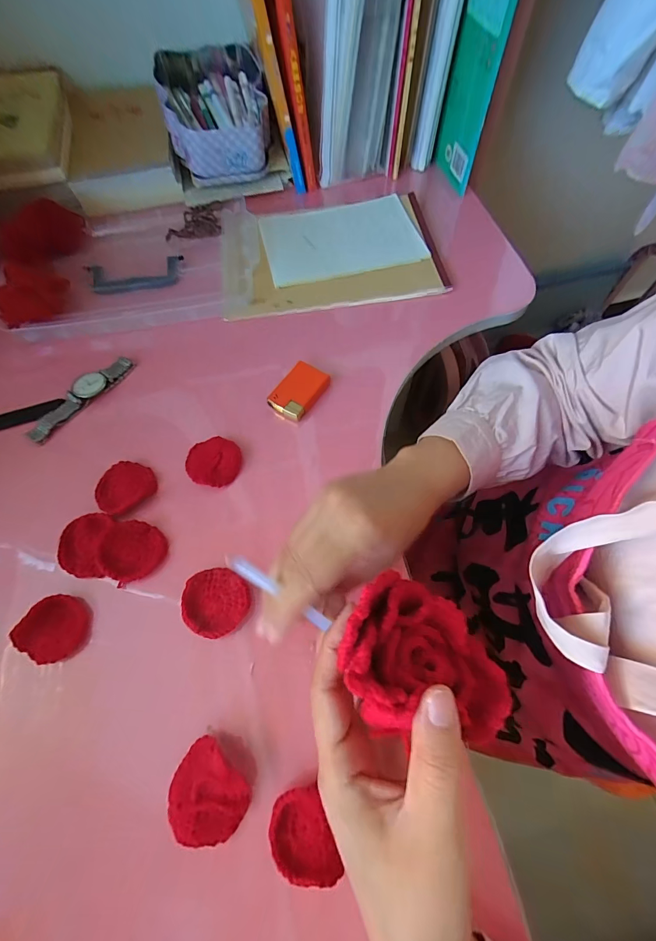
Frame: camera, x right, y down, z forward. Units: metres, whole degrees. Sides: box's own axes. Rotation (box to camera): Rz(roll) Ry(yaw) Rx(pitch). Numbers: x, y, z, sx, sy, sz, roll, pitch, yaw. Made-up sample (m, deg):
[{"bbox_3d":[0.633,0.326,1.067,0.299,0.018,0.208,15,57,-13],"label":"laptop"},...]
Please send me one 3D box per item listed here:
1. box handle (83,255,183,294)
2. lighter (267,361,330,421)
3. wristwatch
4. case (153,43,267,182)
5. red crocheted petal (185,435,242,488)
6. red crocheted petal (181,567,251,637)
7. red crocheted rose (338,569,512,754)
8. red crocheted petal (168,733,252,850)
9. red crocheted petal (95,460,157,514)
[{"bbox_3d":[-0.230,-0.228,0.439,0.110,0.014,0.057,-7,64,-1],"label":"box handle"},{"bbox_3d":[-0.028,-0.078,0.360,0.040,0.011,0.055,34,70,17],"label":"lighter"},{"bbox_3d":[-0.245,-0.074,0.368,0.024,0.009,0.115,34,70,17],"label":"wristwatch"},{"bbox_3d":[-0.152,-0.489,0.515,0.135,0.072,0.241,-12,65,-3],"label":"case"},{"bbox_3d":[-0.103,-0.009,0.334,0.049,0.008,0.047,-1,64,2],"label":"red crocheted petal"},{"bbox_3d":[-0.085,0.099,0.281,0.050,0.006,0.047,-1,64,2],"label":"red crocheted petal"},{"bbox_3d":[0.047,0.090,0.176,0.079,0.033,0.065,22,67,12],"label":"red crocheted rose"},{"bbox_3d":[-0.076,0.200,0.228,0.049,0.016,0.044,39,72,18],"label":"red crocheted petal"},{"bbox_3d":[-0.178,0.014,0.325,0.048,0.009,0.045,-1,64,2],"label":"red crocheted petal"}]

